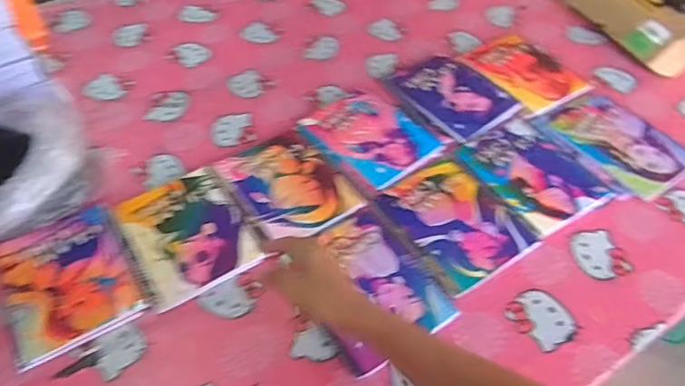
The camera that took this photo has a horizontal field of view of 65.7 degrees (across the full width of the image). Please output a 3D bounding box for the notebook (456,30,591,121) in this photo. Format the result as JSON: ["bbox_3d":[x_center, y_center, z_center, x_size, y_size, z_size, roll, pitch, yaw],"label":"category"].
[{"bbox_3d":[0.344,-0.229,0.992,0.175,0.016,0.217,-20,50,-20],"label":"notebook"}]

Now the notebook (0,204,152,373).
[{"bbox_3d":[-0.363,0.111,0.705,0.160,0.015,0.197,-26,53,-20],"label":"notebook"}]

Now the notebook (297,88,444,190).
[{"bbox_3d":[0.048,-0.097,0.880,0.158,0.010,0.204,-33,56,-24],"label":"notebook"}]

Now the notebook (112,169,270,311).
[{"bbox_3d":[-0.217,0.056,0.752,0.158,0.011,0.198,-24,53,-19],"label":"notebook"}]

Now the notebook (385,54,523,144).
[{"bbox_3d":[0.191,-0.175,0.940,0.145,0.015,0.207,-27,54,-21],"label":"notebook"}]

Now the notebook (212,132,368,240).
[{"bbox_3d":[-0.081,-0.015,0.807,0.152,0.007,0.199,-29,55,-22],"label":"notebook"}]

